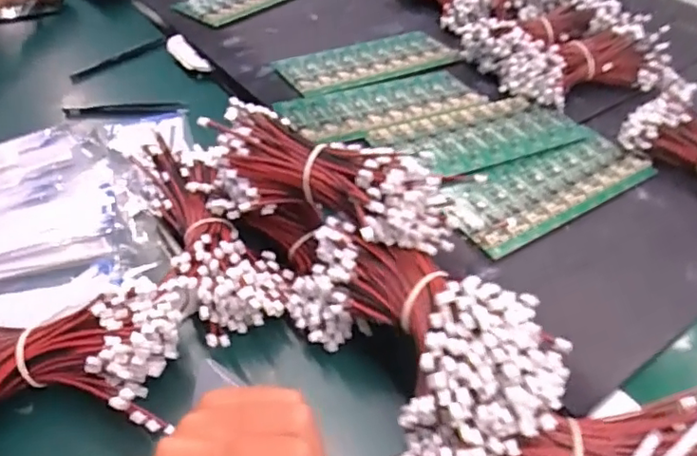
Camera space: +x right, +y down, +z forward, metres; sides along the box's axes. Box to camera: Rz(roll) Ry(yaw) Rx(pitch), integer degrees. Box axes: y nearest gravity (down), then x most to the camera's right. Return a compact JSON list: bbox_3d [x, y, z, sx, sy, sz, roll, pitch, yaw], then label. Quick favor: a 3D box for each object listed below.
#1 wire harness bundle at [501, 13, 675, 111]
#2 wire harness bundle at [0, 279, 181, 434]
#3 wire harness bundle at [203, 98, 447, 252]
[{"bbox_3d":[0.244,-0.169,0.574,0.174,0.046,0.072,-18,50,-13],"label":"wire harness bundle"},{"bbox_3d":[-0.190,0.083,0.354,0.168,0.042,0.086,-7,48,-4],"label":"wire harness bundle"},{"bbox_3d":[-0.015,-0.027,0.371,0.165,0.059,0.065,21,48,22],"label":"wire harness bundle"}]

